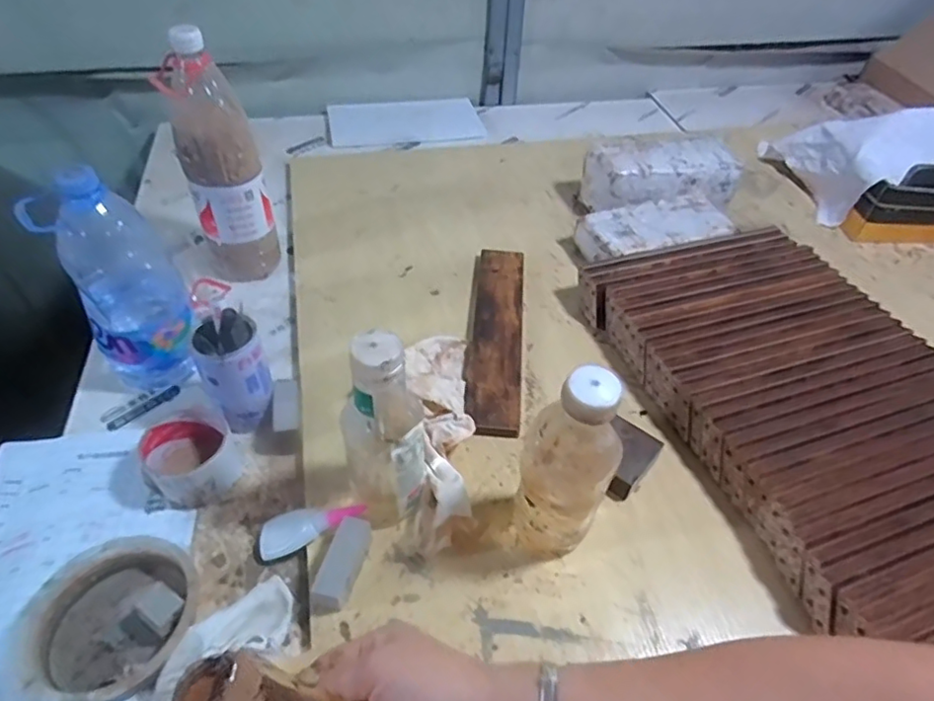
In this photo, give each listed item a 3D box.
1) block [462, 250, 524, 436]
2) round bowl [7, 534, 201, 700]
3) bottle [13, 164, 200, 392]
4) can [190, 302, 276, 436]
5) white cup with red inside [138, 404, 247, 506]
[{"bbox_3d":[0.035,-0.021,0.724,0.064,0.022,0.314,5,45,1],"label":"block"},{"bbox_3d":[-0.288,0.220,0.474,0.140,0.039,0.121,-33,55,-31],"label":"round bowl"},{"bbox_3d":[-0.357,-0.078,0.618,0.105,0.227,0.120,-22,50,-23],"label":"bottle"},{"bbox_3d":[-0.234,0.012,0.594,0.059,0.136,0.056,2,45,-2],"label":"can"},{"bbox_3d":[-0.266,0.106,0.581,0.082,0.050,0.082,2,45,-2],"label":"white cup with red inside"}]

